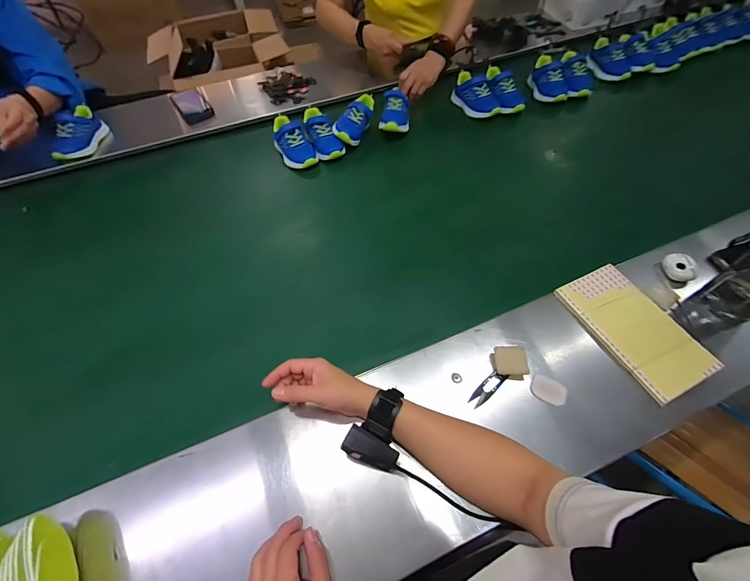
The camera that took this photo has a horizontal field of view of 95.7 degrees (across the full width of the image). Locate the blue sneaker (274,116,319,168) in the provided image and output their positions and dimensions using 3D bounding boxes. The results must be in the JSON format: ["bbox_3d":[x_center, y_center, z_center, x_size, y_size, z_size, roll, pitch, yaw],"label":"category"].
[{"bbox_3d":[-0.201,-0.363,0.834,0.078,0.068,0.148,-22,59,-11],"label":"blue sneaker"}]

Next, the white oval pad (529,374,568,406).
[{"bbox_3d":[0.248,0.143,0.485,0.047,0.010,0.033,23,87,29],"label":"white oval pad"}]

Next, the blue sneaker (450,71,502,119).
[{"bbox_3d":[0.274,-0.523,0.910,0.075,0.064,0.161,-31,61,-16],"label":"blue sneaker"}]

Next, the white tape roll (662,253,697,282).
[{"bbox_3d":[0.515,-0.039,0.574,0.019,0.039,0.051,-20,58,-10],"label":"white tape roll"}]

